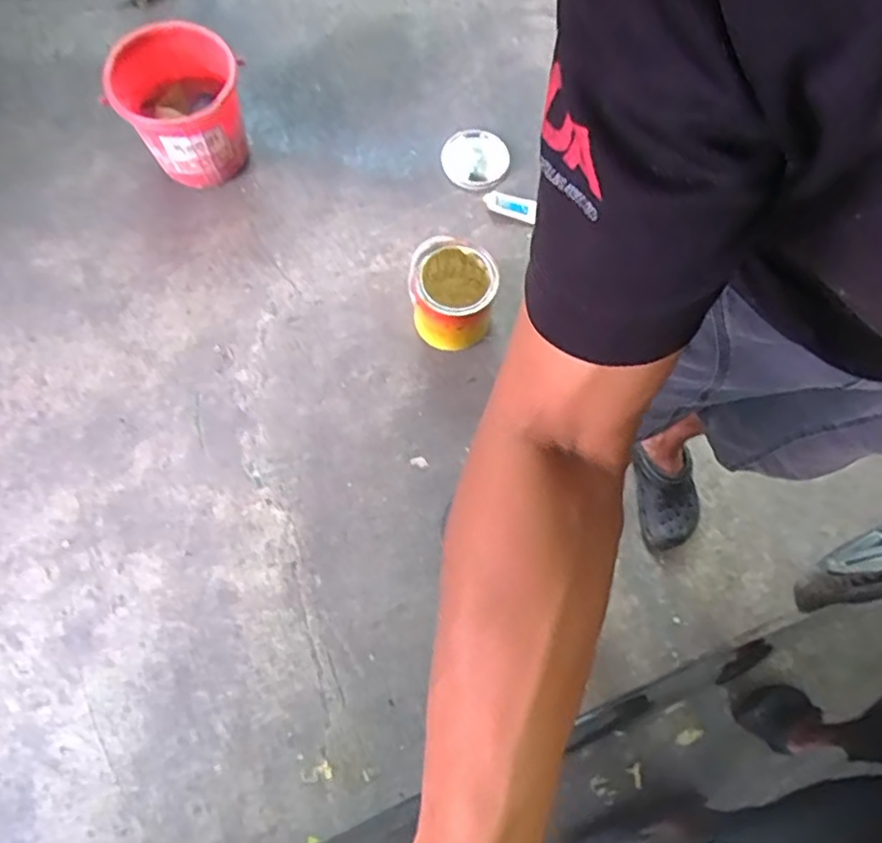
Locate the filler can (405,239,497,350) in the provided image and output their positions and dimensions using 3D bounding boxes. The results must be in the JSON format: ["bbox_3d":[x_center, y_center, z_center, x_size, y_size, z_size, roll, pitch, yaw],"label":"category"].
[{"bbox_3d":[0.019,-0.252,1.291,0.156,0.166,0.187,-5,69,-3],"label":"filler can"}]

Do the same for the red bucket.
[{"bbox_3d":[-0.506,-0.630,1.352,0.243,0.232,0.289,-38,74,-14],"label":"red bucket"}]

